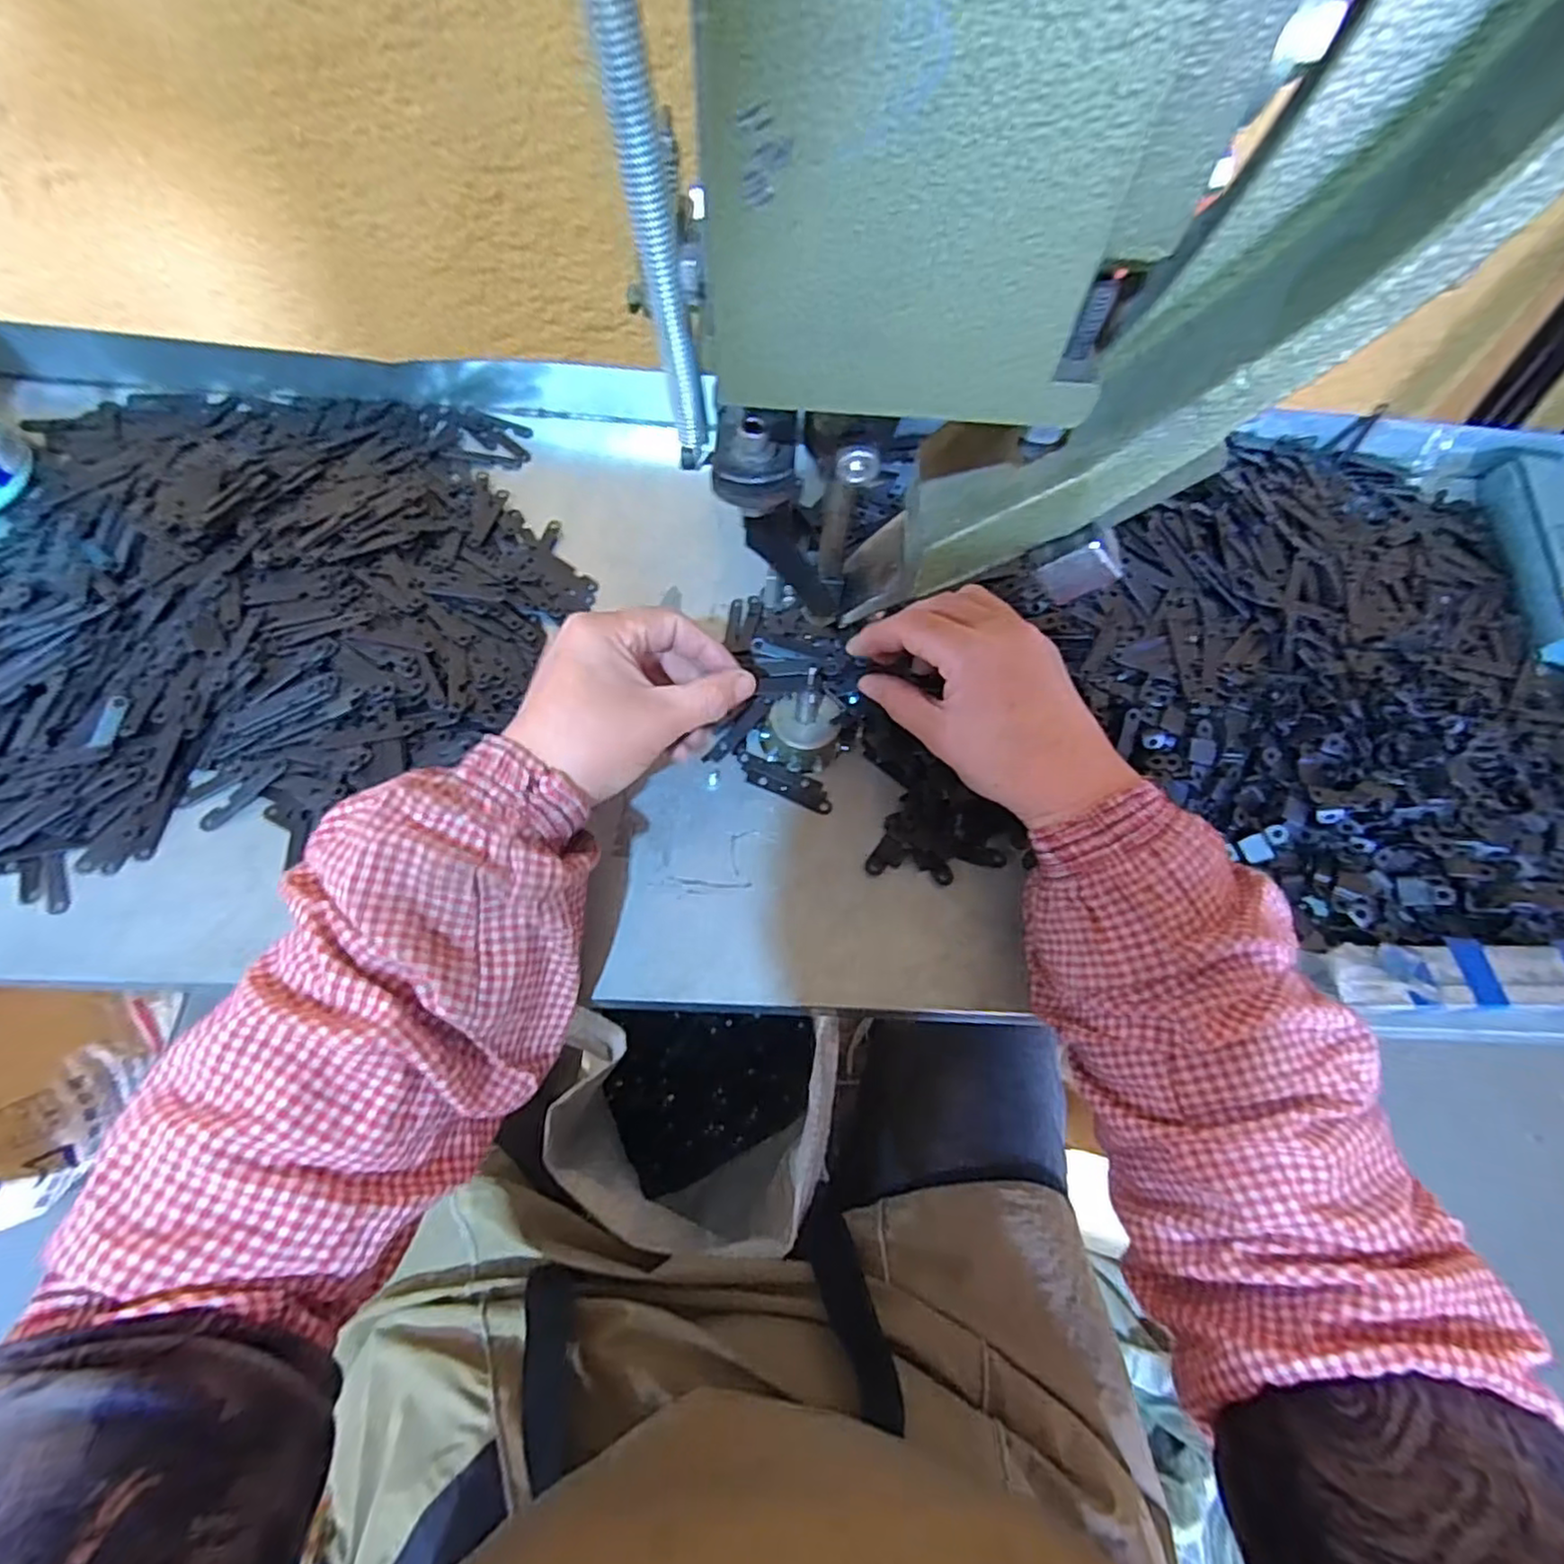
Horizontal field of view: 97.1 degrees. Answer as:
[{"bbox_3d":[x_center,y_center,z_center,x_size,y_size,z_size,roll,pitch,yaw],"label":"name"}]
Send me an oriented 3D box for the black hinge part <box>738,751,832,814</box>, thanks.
[{"bbox_3d":[0.001,0.000,0.384,0.057,0.004,0.018,23,67,6],"label":"black hinge part"}]

